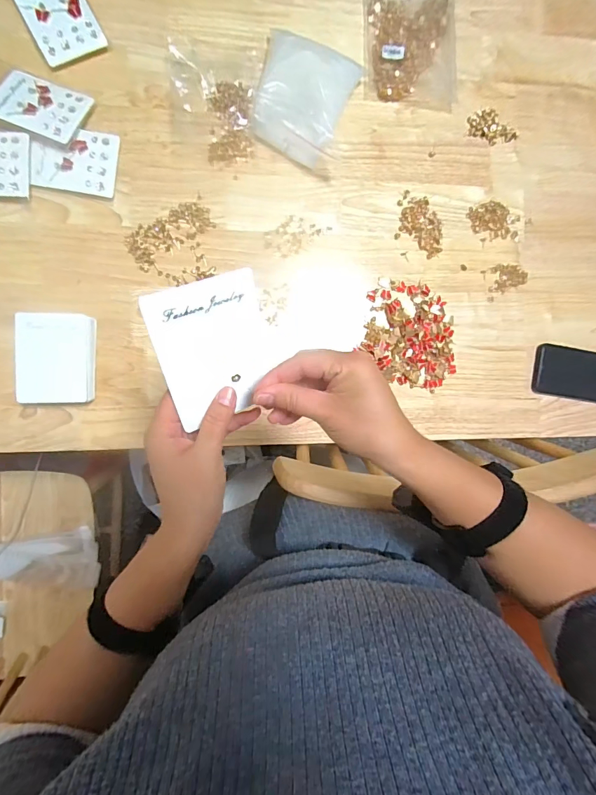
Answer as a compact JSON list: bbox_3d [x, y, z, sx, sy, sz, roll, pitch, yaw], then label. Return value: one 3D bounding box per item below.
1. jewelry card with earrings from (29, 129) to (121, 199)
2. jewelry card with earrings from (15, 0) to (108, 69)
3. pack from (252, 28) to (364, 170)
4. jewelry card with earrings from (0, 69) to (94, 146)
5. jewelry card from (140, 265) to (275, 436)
[{"bbox_3d":[-0.289,-0.306,0.509,0.102,0.013,0.080,6,90,-7],"label":"jewelry card with earrings"},{"bbox_3d":[-0.310,-0.495,0.514,0.081,0.009,0.112,-28,91,-8],"label":"jewelry card with earrings"},{"bbox_3d":[0.010,-0.403,0.532,0.130,0.055,0.149,14,88,-6],"label":"pack"},{"bbox_3d":[-0.333,-0.370,0.503,0.114,0.011,0.084,16,73,-2],"label":"jewelry card with earrings"},{"bbox_3d":[-0.057,-0.035,0.287,0.083,0.006,0.100,-27,127,-21],"label":"jewelry card"}]

